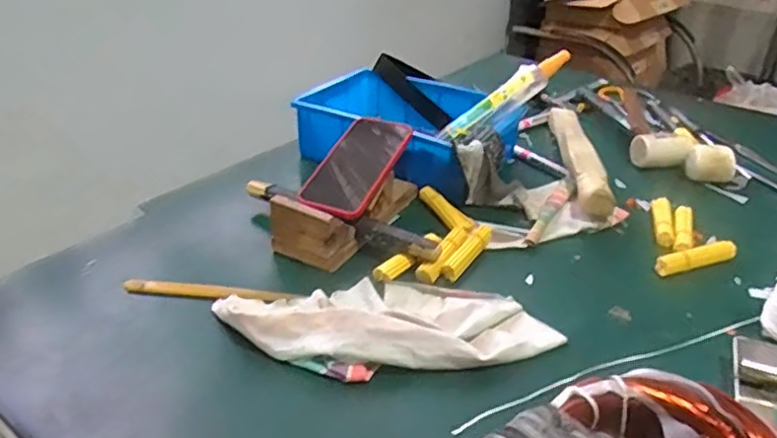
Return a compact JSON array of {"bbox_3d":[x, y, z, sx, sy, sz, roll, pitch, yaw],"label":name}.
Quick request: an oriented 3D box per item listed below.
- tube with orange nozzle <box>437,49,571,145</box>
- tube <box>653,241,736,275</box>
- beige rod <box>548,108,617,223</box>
[{"bbox_3d":[0.164,-0.170,0.887,0.203,0.036,0.026,-34,31,10],"label":"tube with orange nozzle"},{"bbox_3d":[0.344,0.047,0.700,0.107,0.022,0.022,-11,33,-20],"label":"tube"},{"bbox_3d":[0.263,-0.095,0.880,0.041,0.035,0.318,4,30,3],"label":"beige rod"}]

